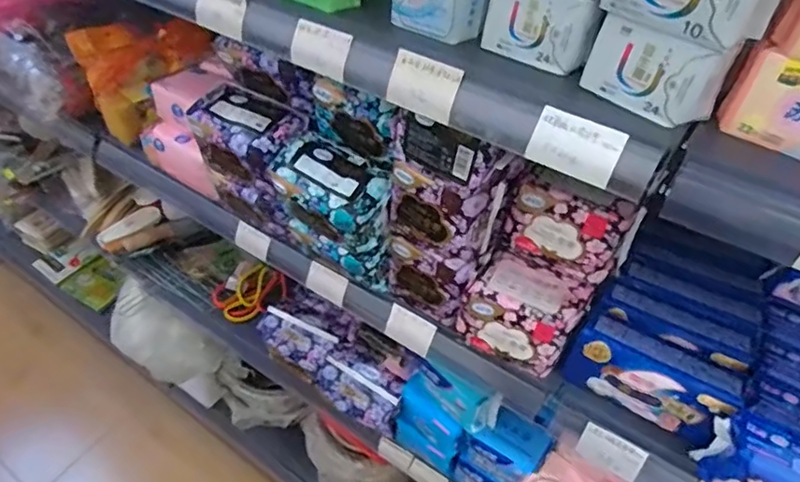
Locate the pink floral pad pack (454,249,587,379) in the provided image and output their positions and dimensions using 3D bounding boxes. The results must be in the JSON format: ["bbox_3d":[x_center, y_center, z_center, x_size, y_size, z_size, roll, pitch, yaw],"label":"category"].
[{"bbox_3d":[0.147,0.090,0.672,0.126,0.099,0.083,25,48,19],"label":"pink floral pad pack"}]

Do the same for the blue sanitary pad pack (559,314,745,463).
[{"bbox_3d":[0.284,0.160,0.617,0.173,0.099,0.064,33,51,25],"label":"blue sanitary pad pack"}]

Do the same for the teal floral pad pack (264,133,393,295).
[{"bbox_3d":[-0.084,-0.028,0.703,0.149,0.171,0.089,31,50,24],"label":"teal floral pad pack"}]

